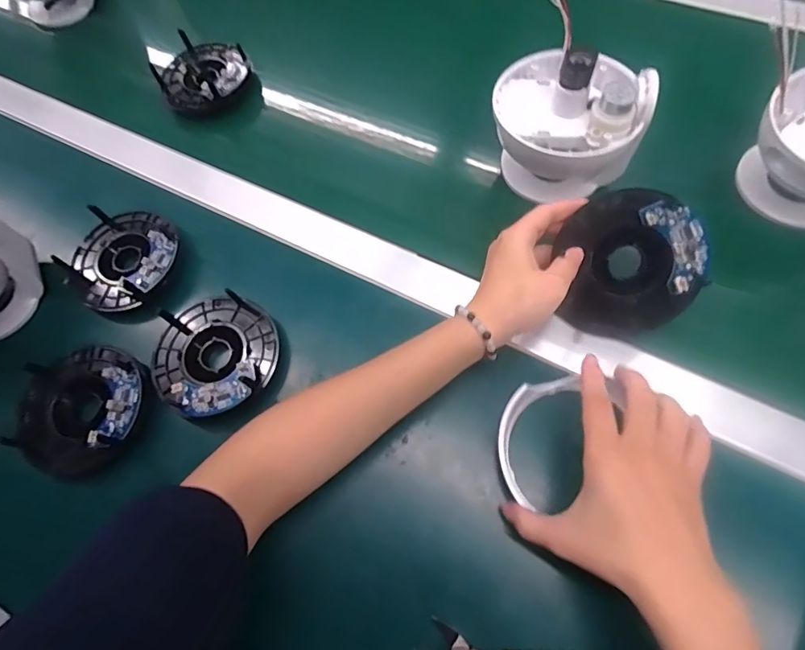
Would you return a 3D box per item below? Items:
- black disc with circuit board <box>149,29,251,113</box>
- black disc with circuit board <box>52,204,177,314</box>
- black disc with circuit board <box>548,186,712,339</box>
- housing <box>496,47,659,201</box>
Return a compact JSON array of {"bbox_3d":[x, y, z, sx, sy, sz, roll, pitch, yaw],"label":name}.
[{"bbox_3d":[-0.218,-0.279,0.517,0.093,0.035,0.091,-3,66,6],"label":"black disc with circuit board"},{"bbox_3d":[-0.256,-0.063,0.430,0.099,0.033,0.098,-3,66,6],"label":"black disc with circuit board"},{"bbox_3d":[0.167,-0.042,0.347,0.095,0.109,0.013,3,23,28],"label":"black disc with circuit board"},{"bbox_3d":[0.137,-0.170,0.399,0.116,0.115,0.105,5,67,9],"label":"housing"}]

